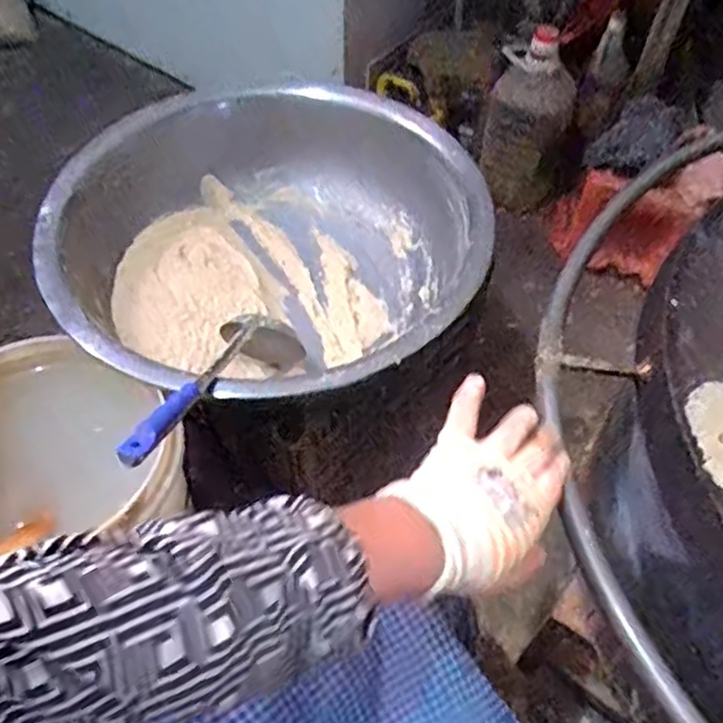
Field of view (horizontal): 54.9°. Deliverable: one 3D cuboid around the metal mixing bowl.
[{"bbox_3d":[-0.105,-0.140,0.900,0.521,0.173,0.507,0,53,-1],"label":"metal mixing bowl"}]

